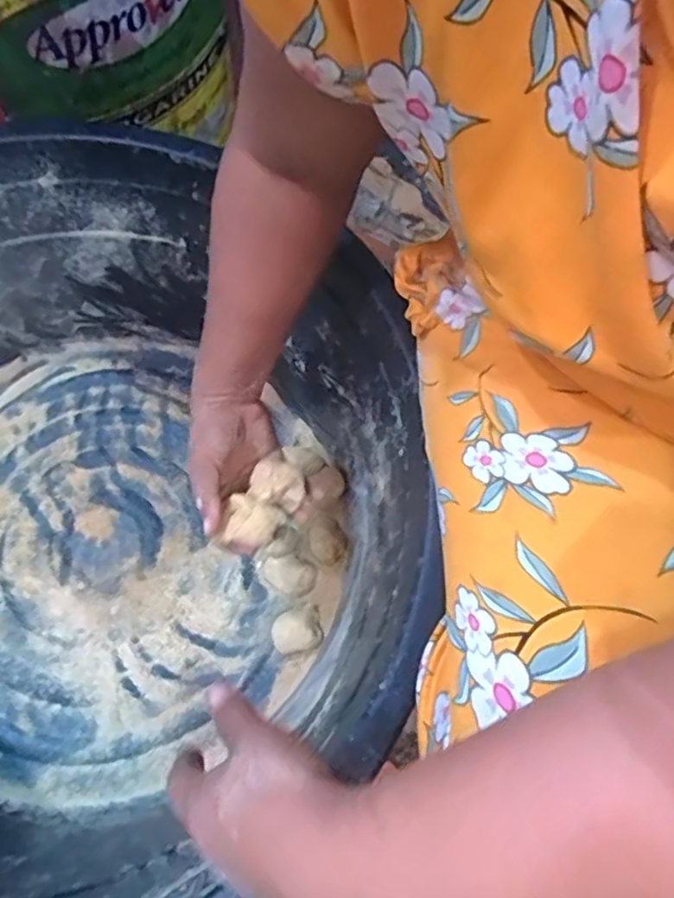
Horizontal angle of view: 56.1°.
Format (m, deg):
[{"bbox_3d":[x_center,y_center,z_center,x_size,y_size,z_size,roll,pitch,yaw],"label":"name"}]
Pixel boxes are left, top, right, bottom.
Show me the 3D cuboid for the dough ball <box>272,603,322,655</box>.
[{"bbox_3d":[-0.043,0.191,0.666,0.051,0.034,0.044,-14,69,-4],"label":"dough ball"}]

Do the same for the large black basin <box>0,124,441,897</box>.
[{"bbox_3d":[-0.259,0.063,0.596,0.646,0.269,0.650,-1,68,1],"label":"large black basin"}]

